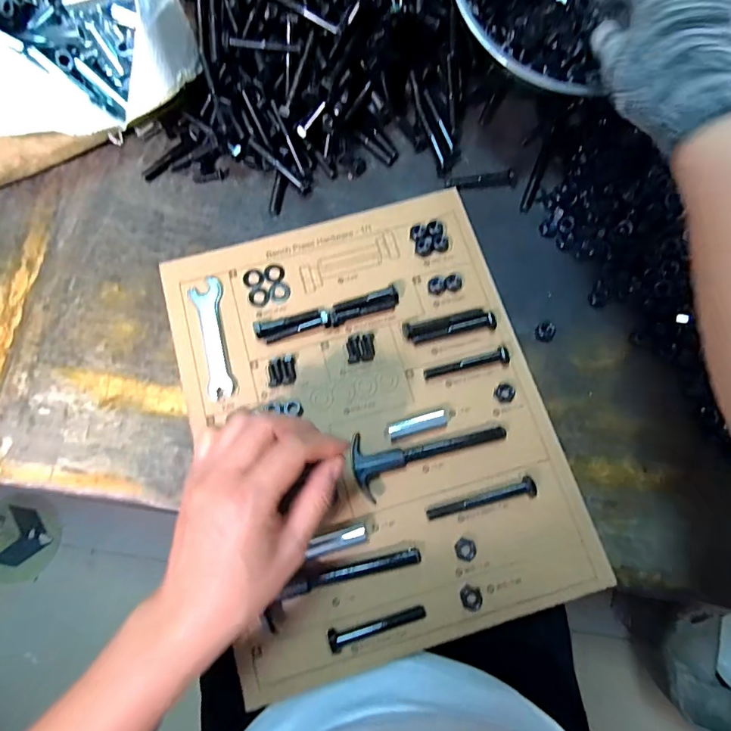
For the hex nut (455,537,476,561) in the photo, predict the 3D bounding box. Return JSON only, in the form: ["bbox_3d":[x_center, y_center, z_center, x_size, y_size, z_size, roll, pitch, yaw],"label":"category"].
[{"bbox_3d":[0.080,0.146,0.358,0.016,0.004,0.016,15,77,5],"label":"hex nut"}]

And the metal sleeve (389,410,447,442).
[{"bbox_3d":[0.045,0.052,0.388,0.050,0.014,0.013,-18,76,-3],"label":"metal sleeve"}]

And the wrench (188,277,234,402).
[{"bbox_3d":[-0.141,-0.026,0.416,0.027,0.004,0.118,-12,76,-1],"label":"wrench"}]

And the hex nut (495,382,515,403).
[{"bbox_3d":[0.123,0.024,0.398,0.017,0.004,0.017,7,76,3],"label":"hex nut"}]

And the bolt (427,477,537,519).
[{"bbox_3d":[0.095,0.111,0.369,0.090,0.013,0.014,-17,76,-3],"label":"bolt"}]

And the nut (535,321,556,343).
[{"bbox_3d":[0.166,-0.031,0.414,0.018,0.011,0.018,0,76,1],"label":"nut"}]

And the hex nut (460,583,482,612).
[{"bbox_3d":[0.083,0.182,0.354,0.018,0.006,0.016,10,76,4],"label":"hex nut"}]

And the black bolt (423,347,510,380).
[{"bbox_3d":[0.090,-0.002,0.399,0.075,0.017,0.012,-12,76,-1],"label":"black bolt"}]

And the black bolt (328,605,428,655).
[{"bbox_3d":[0.010,0.202,0.346,0.075,0.014,0.015,-12,76,-1],"label":"black bolt"}]

